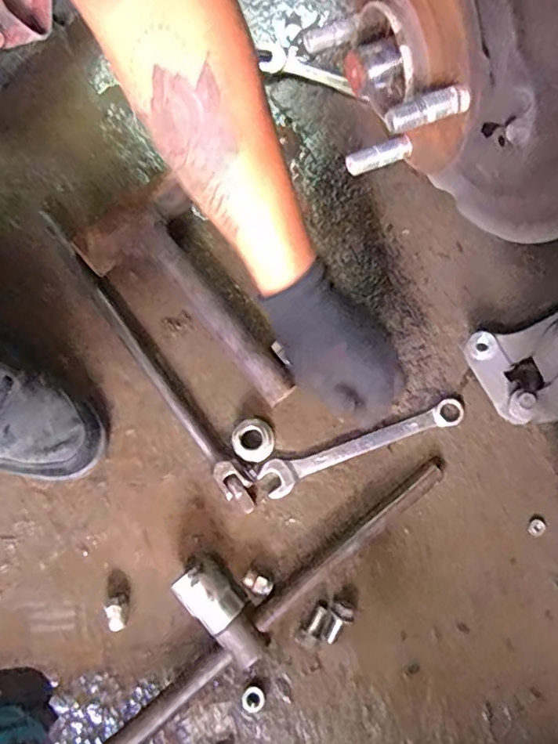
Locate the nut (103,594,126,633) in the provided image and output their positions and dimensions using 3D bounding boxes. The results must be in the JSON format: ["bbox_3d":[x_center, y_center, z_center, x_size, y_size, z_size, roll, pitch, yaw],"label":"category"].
[{"bbox_3d":[-0.149,0.222,0.526,0.016,0.021,0.029,-7,79,0],"label":"nut"}]

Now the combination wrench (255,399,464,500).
[{"bbox_3d":[0.081,0.072,0.556,0.204,0.008,0.031,-21,79,-3],"label":"combination wrench"}]

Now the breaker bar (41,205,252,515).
[{"bbox_3d":[-0.136,-0.020,0.573,0.025,0.020,0.372,-36,80,-5],"label":"breaker bar"}]

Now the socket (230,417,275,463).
[{"bbox_3d":[-0.025,0.066,0.552,0.039,0.022,0.040,-41,81,-6],"label":"socket"}]

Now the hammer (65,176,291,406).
[{"bbox_3d":[-0.080,-0.070,0.569,0.121,0.045,0.258,-39,81,-6],"label":"hammer"}]

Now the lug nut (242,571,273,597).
[{"bbox_3d":[-0.019,0.193,0.523,0.027,0.014,0.017,31,81,7],"label":"lug nut"}]

